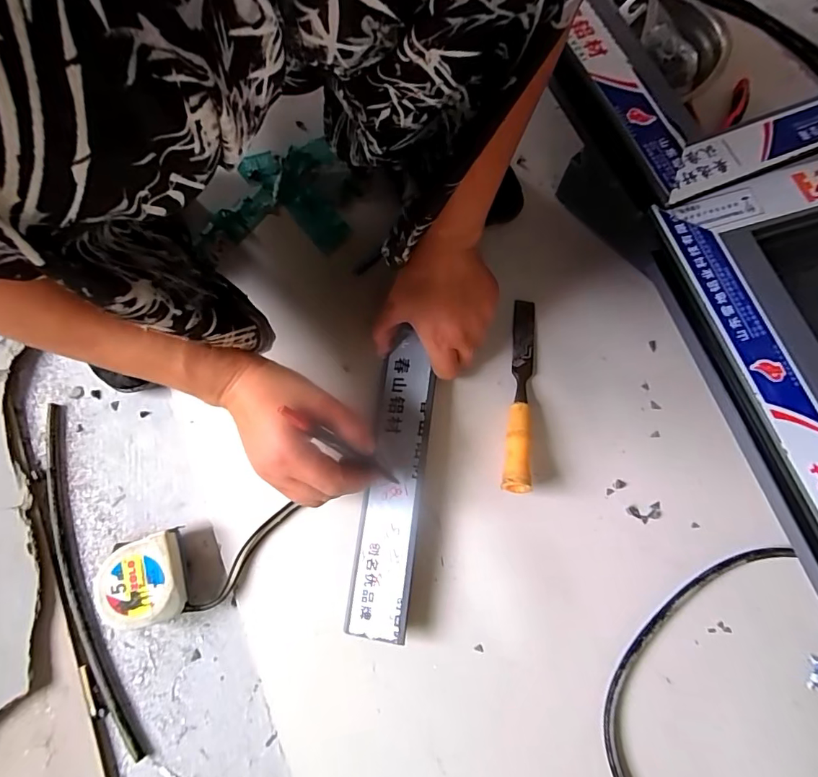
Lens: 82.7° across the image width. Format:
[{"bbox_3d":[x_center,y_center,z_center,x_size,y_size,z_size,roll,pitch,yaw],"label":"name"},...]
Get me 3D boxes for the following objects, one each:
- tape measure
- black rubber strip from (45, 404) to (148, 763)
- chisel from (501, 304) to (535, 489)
[{"bbox_3d":[-0.220,0.160,0.390,0.065,0.031,0.068,-15,75,-5],"label":"tape measure"},{"bbox_3d":[-0.286,0.157,0.403,0.033,0.008,0.308,-22,75,-7],"label":"black rubber strip"},{"bbox_3d":[0.106,-0.001,0.441,0.022,0.022,0.197,9,61,2],"label":"chisel"}]

